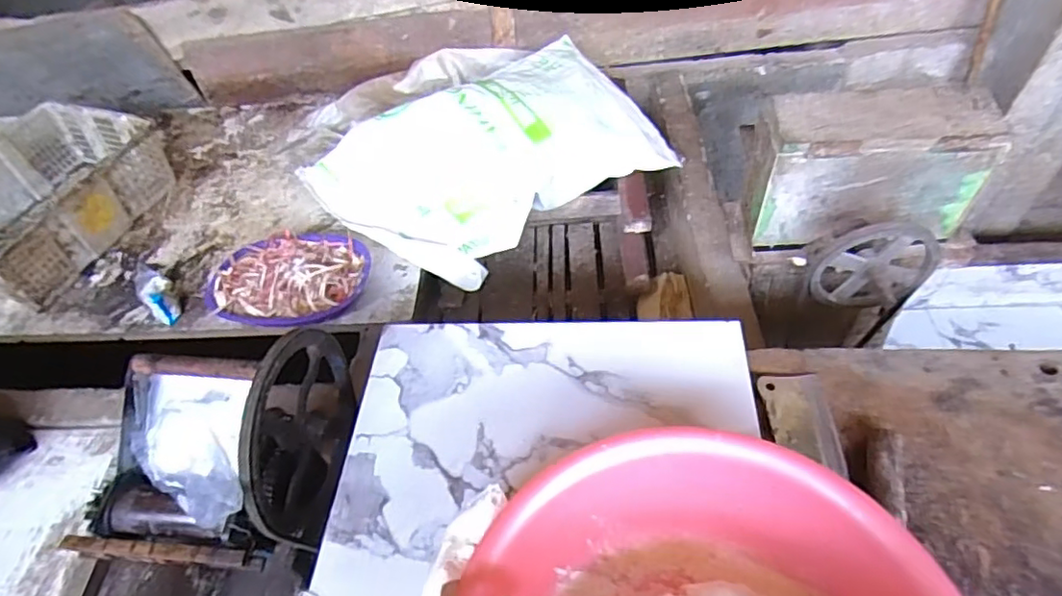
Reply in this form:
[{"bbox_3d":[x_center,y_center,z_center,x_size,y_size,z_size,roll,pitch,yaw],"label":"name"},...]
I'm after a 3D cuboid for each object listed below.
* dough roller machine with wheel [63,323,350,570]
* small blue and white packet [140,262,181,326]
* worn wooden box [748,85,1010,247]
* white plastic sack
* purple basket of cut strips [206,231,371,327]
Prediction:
[{"bbox_3d":[-0.382,0.177,0.752,0.235,0.240,0.273,0,49,5],"label":"dough roller machine with wheel"},{"bbox_3d":[-0.731,-0.012,1.193,0.051,0.024,0.143,-31,76,-21],"label":"small blue and white packet"},{"bbox_3d":[0.573,-0.225,1.055,0.362,0.227,0.123,-1,49,3],"label":"worn wooden box"},{"bbox_3d":[-0.071,-0.328,1.262,0.678,0.203,0.495,-37,56,-25],"label":"white plastic sack"},{"bbox_3d":[-0.452,-0.054,1.155,0.287,0.059,0.233,6,50,9],"label":"purple basket of cut strips"}]

